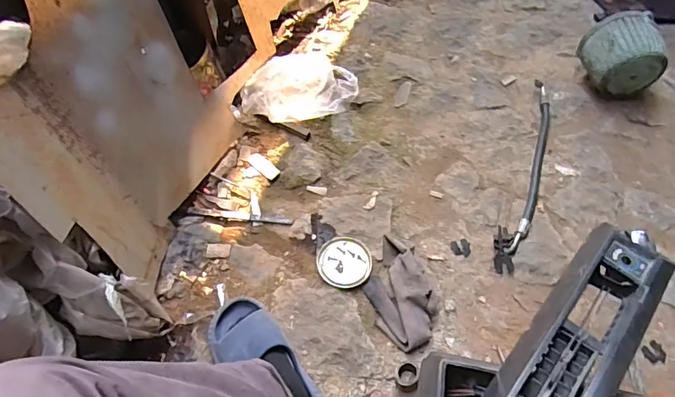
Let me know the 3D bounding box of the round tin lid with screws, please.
[{"bbox_3d":[0.013,0.125,0.898,0.104,0.020,0.107,0,59,0],"label":"round tin lid with screws"}]

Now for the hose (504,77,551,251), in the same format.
[{"bbox_3d":[0.447,-0.084,1.037,0.051,0.025,0.501,17,60,10],"label":"hose"}]

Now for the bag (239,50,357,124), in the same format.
[{"bbox_3d":[-0.078,-0.277,1.096,0.224,0.098,0.244,21,61,12],"label":"bag"}]

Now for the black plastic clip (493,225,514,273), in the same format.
[{"bbox_3d":[0.339,0.106,0.924,0.035,0.023,0.095,3,74,2],"label":"black plastic clip"}]

